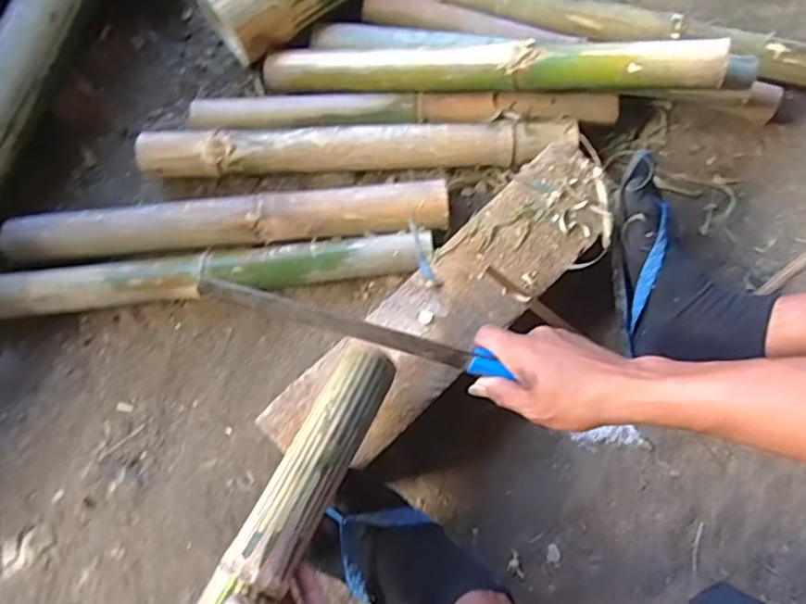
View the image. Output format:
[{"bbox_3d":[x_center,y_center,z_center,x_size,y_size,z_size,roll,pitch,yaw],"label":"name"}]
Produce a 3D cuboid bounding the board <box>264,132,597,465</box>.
[{"bbox_3d":[0.055,-0.002,0.588,0.105,0.020,0.426,44,78,9],"label":"board"}]

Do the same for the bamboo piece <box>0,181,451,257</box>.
[{"bbox_3d":[-0.202,-0.090,0.676,0.505,0.046,0.050,-4,75,-1],"label":"bamboo piece"}]

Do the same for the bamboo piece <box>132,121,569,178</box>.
[{"bbox_3d":[-0.060,-0.173,0.694,0.484,0.056,0.048,0,75,0],"label":"bamboo piece"}]

